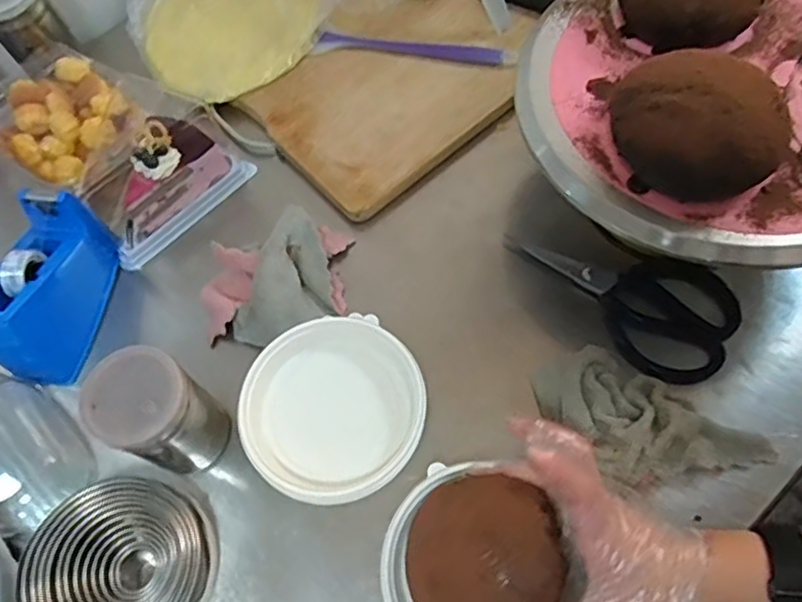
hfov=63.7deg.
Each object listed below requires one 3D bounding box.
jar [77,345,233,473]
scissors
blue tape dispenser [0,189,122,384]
[{"bbox_3d":[-0.175,0.083,0.469,0.062,0.106,0.064,-2,63,5],"label":"jar"},{"bbox_3d":[0.190,-0.017,0.541,0.100,0.011,0.189,-41,67,-14],"label":"scissors"},{"bbox_3d":[-0.294,-0.011,0.544,0.050,0.096,0.135,6,64,9],"label":"blue tape dispenser"}]

